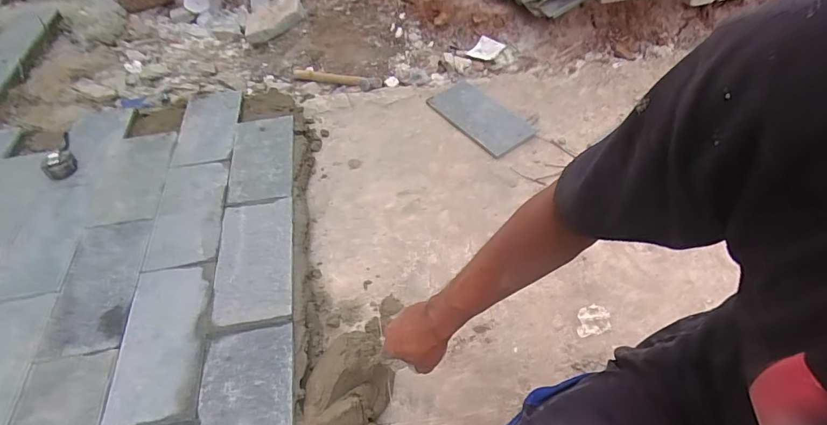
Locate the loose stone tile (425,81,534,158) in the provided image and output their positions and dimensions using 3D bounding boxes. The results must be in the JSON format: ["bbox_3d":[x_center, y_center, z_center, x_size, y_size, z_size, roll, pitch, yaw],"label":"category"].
[{"bbox_3d":[0.179,-0.275,1.209,0.160,0.023,0.317,-30,55,-19],"label":"loose stone tile"}]

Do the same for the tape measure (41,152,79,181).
[{"bbox_3d":[-0.862,-0.119,1.043,0.060,0.046,0.071,27,62,30],"label":"tape measure"}]

